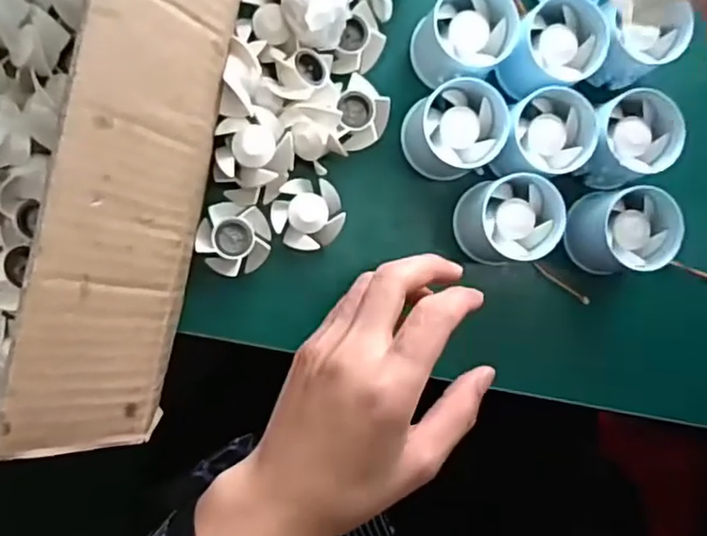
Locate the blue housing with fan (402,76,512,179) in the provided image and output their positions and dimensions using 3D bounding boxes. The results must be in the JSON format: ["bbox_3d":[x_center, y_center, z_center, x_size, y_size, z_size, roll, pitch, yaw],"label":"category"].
[{"bbox_3d":[0.062,-0.084,0.387,0.051,0.050,0.050,0,89,-9],"label":"blue housing with fan"}]

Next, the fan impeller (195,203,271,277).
[{"bbox_3d":[-0.073,-0.017,0.383,0.043,0.016,0.042,0,89,-9],"label":"fan impeller"}]

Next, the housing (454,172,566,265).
[{"bbox_3d":[0.096,-0.029,0.389,0.049,0.048,0.051,-5,89,-9],"label":"housing"}]

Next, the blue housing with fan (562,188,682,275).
[{"bbox_3d":[0.171,-0.024,0.399,0.050,0.046,0.052,0,89,-9],"label":"blue housing with fan"}]

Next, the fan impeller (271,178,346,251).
[{"bbox_3d":[-0.028,-0.033,0.389,0.042,0.018,0.043,0,89,-9],"label":"fan impeller"}]

